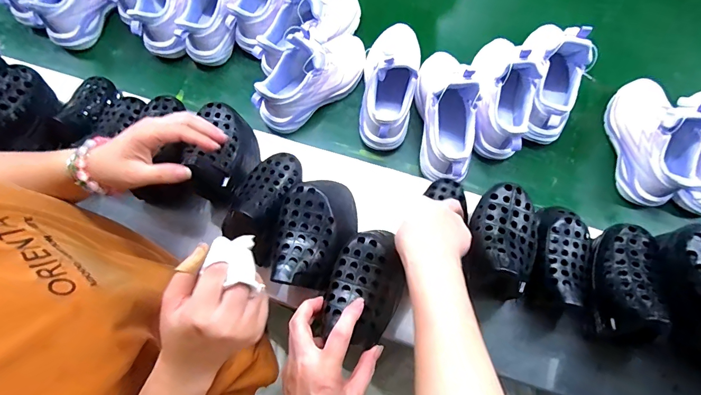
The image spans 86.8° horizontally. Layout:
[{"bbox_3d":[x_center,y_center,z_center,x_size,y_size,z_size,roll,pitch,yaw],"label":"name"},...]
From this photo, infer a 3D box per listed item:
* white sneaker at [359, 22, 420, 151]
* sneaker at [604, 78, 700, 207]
[{"bbox_3d":[0.062,-0.187,0.584,0.084,0.107,0.211,11,74,2],"label":"white sneaker"},{"bbox_3d":[0.465,-0.097,0.547,0.081,0.111,0.201,2,74,0],"label":"sneaker"}]

